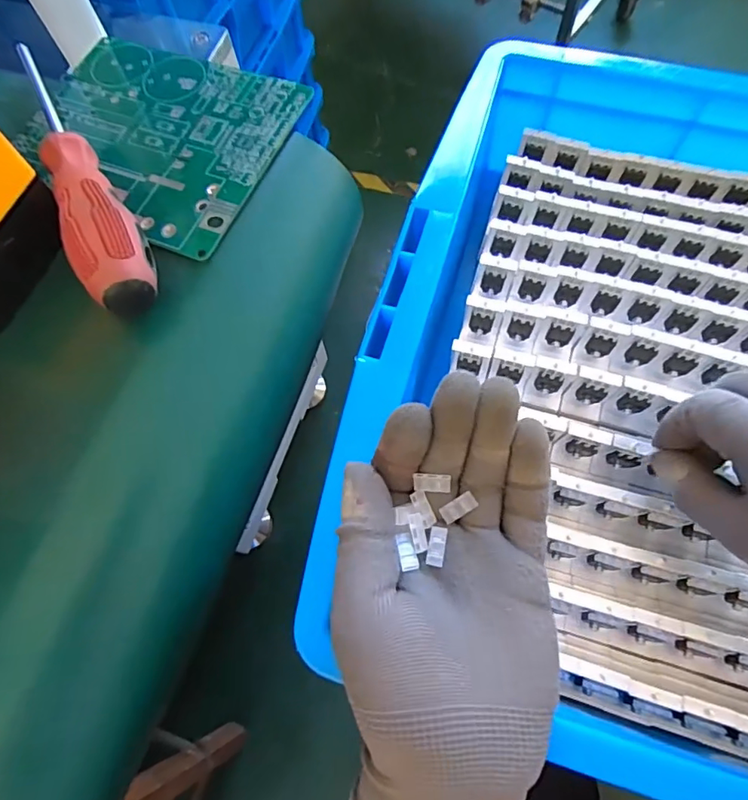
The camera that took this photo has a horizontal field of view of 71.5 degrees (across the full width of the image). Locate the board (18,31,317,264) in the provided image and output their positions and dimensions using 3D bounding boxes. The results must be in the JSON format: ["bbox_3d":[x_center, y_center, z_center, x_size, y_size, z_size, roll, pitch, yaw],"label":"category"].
[{"bbox_3d":[-0.120,-0.143,0.281,0.142,0.006,0.119,22,71,11],"label":"board"}]

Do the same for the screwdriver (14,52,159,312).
[{"bbox_3d":[-0.145,-0.120,0.249,0.028,0.024,0.191,-27,70,-8],"label":"screwdriver"}]

